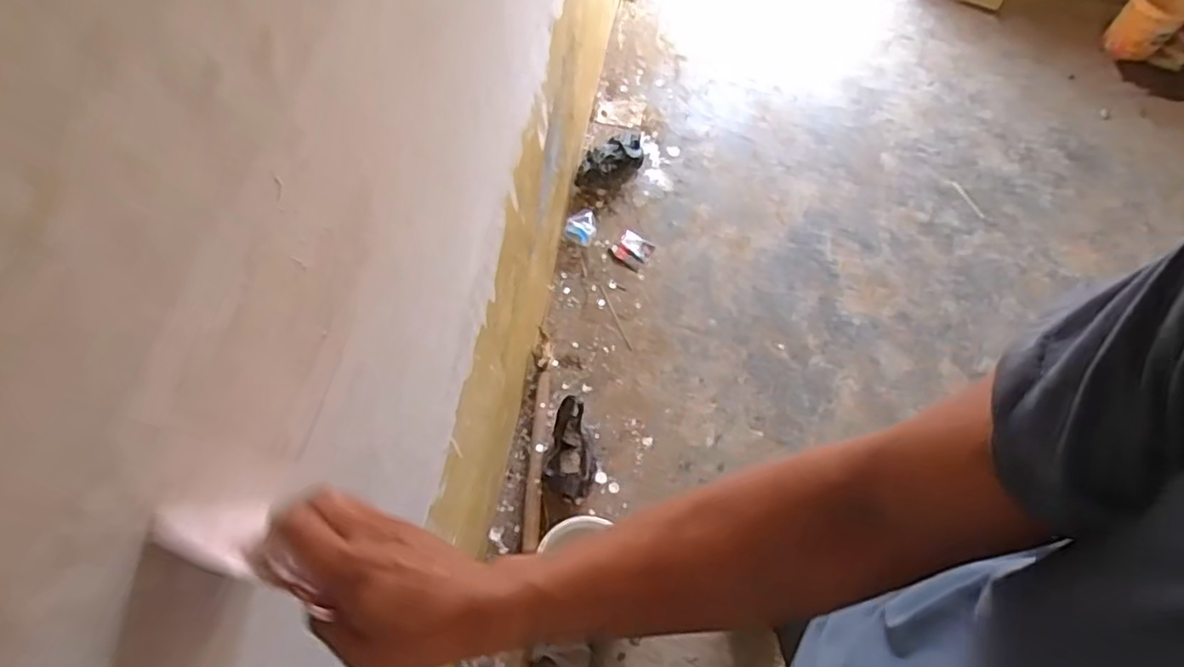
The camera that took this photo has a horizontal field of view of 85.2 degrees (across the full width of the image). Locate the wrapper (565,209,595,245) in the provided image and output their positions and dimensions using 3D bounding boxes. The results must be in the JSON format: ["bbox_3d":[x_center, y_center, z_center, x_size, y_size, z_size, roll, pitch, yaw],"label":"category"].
[{"bbox_3d":[-0.027,-0.271,1.606,0.067,0.022,0.089,13,65,5],"label":"wrapper"}]

